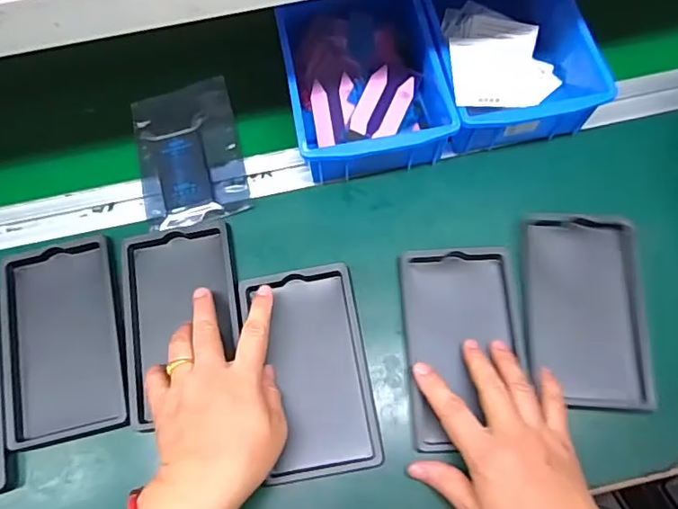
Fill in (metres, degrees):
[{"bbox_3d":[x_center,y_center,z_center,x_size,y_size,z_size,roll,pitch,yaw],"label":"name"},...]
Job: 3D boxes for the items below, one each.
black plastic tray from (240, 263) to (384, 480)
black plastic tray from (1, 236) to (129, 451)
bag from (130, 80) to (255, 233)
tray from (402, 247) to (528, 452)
[{"bbox_3d":[-0.022,0.091,0.430,0.087,0.019,0.158,-10,73,-2],"label":"black plastic tray"},{"bbox_3d":[-0.225,0.067,0.441,0.093,0.011,0.160,-13,69,-3],"label":"black plastic tray"},{"bbox_3d":[-0.141,-0.093,0.513,0.094,0.021,0.148,-13,69,-4],"label":"bag"},{"bbox_3d":[0.101,0.072,0.434,0.089,0.018,0.156,-3,69,1],"label":"tray"}]

